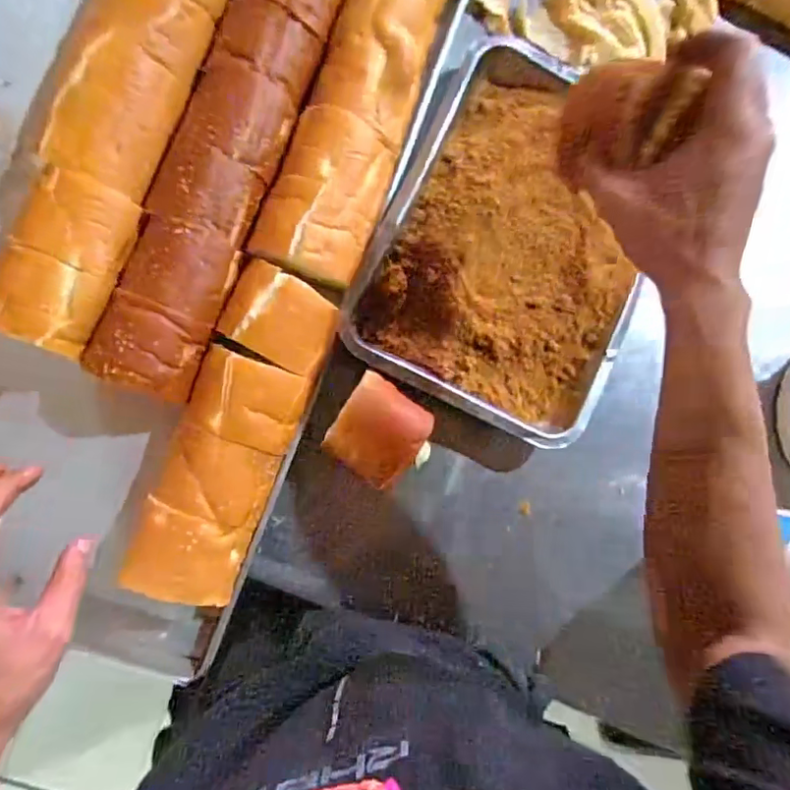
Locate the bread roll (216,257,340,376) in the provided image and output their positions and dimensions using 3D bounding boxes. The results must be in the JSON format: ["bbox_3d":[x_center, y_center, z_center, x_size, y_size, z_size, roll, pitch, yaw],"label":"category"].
[{"bbox_3d":[-0.099,-0.066,0.472,0.092,0.038,0.069,29,84,-6],"label":"bread roll"}]

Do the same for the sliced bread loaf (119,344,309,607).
[{"bbox_3d":[-0.150,0.069,0.463,0.098,0.046,0.205,21,85,-7],"label":"sliced bread loaf"}]

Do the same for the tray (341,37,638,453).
[{"bbox_3d":[0.116,-0.144,0.540,0.244,0.035,0.322,25,85,-7],"label":"tray"}]

